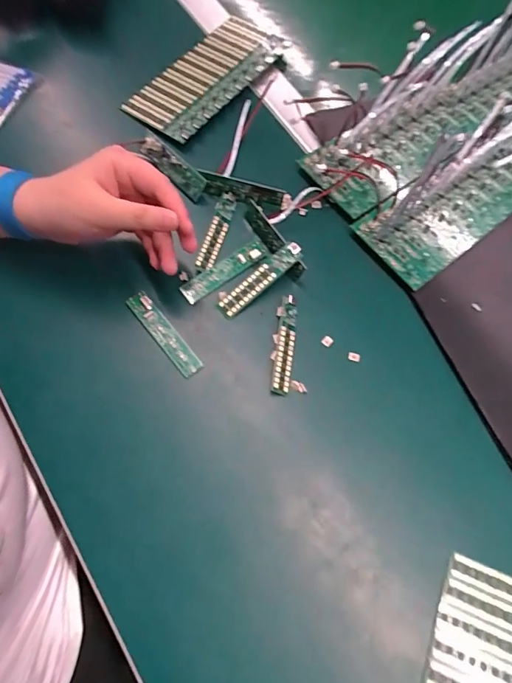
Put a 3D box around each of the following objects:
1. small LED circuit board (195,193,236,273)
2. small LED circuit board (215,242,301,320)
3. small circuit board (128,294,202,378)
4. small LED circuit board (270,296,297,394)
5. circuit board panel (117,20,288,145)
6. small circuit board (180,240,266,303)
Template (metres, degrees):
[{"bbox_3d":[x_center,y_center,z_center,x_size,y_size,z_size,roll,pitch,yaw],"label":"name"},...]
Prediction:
[{"bbox_3d":[-0.037,-0.102,0.415,0.019,0.006,0.087,28,68,-29],"label":"small LED circuit board"},{"bbox_3d":[0.003,-0.054,0.383,0.086,0.006,0.019,-42,77,0],"label":"small LED circuit board"},{"bbox_3d":[-0.075,-0.006,0.367,0.018,0.006,0.084,-39,78,-7],"label":"small circuit board"},{"bbox_3d":[0.024,0.003,0.372,0.015,0.011,0.083,10,68,-3],"label":"small LED circuit board"},{"bbox_3d":[-0.052,-0.296,0.493,0.087,0.013,0.199,33,69,11],"label":"circuit board panel"},{"bbox_3d":[-0.027,-0.062,0.394,0.085,0.007,0.020,-34,76,-18],"label":"small circuit board"}]

